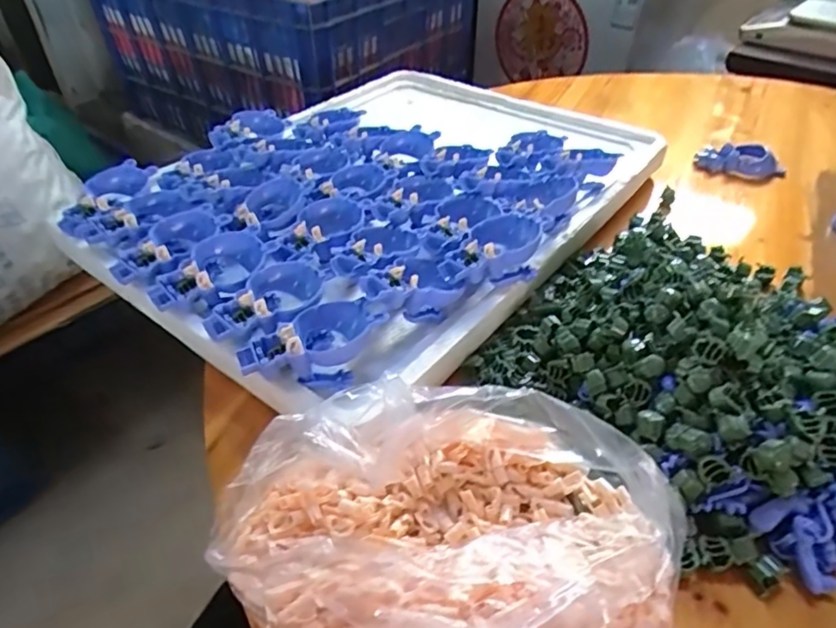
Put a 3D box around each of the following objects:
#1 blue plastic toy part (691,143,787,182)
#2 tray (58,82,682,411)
[{"bbox_3d":[0.406,-0.193,0.705,0.103,0.026,0.040,16,44,17],"label":"blue plastic toy part"},{"bbox_3d":[-0.036,-0.145,0.610,0.420,0.080,0.550,28,49,29],"label":"tray"}]

